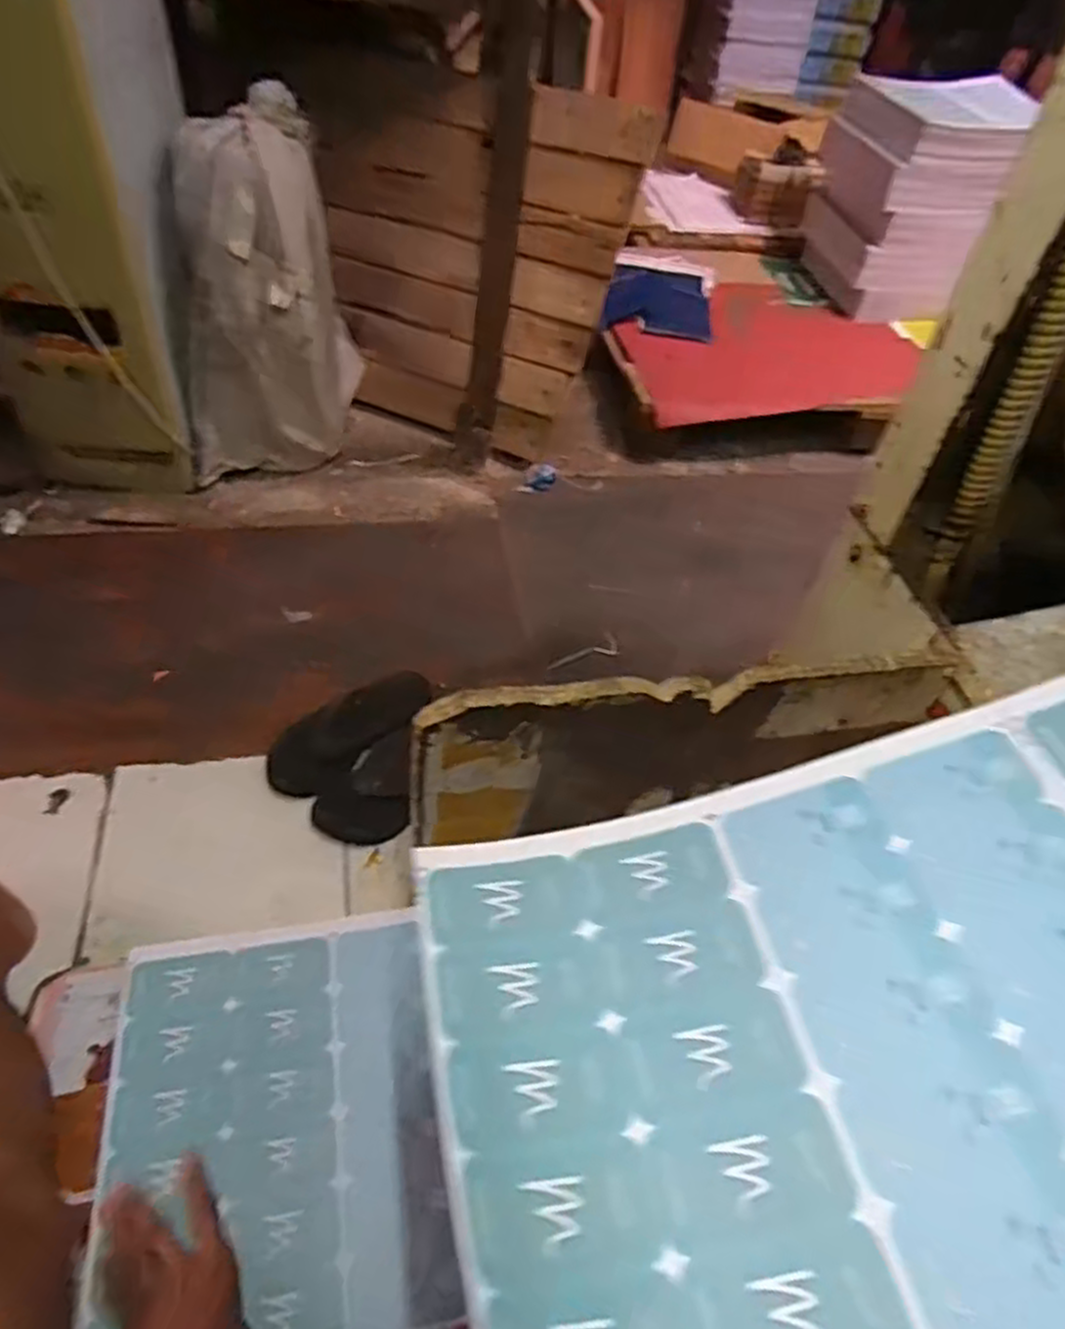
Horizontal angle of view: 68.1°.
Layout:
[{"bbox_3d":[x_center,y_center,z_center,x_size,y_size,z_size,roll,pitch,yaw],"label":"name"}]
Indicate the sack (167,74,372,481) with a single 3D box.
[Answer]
[{"bbox_3d":[-0.481,-0.653,1.409,0.267,0.604,0.268,0,47,-6],"label":"sack"}]

